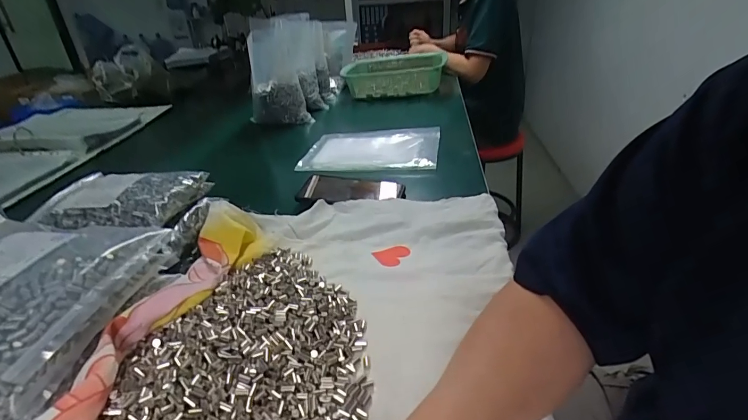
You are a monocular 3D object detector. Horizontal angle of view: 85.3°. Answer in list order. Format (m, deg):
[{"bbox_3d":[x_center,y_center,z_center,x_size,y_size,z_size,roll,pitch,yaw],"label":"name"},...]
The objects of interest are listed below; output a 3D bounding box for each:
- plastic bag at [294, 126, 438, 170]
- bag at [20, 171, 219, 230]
[{"bbox_3d":[-0.005,-0.124,0.805,0.258,0.016,0.176,-1,31,14],"label":"plastic bag"},{"bbox_3d":[-0.316,-0.012,0.509,0.182,0.042,0.150,-5,30,-3],"label":"bag"}]

